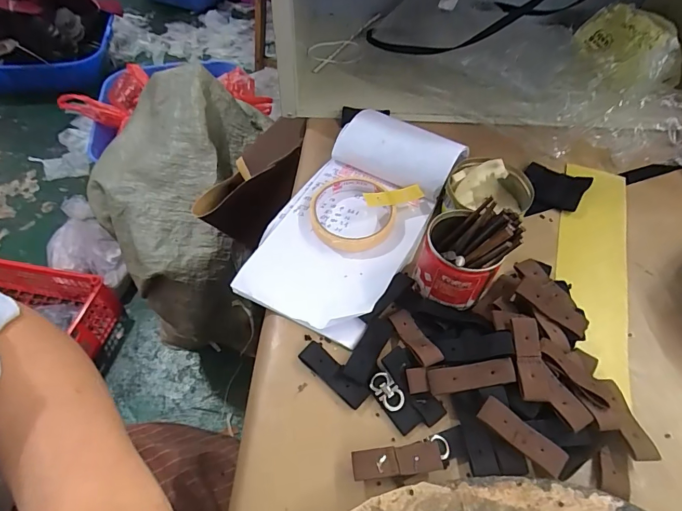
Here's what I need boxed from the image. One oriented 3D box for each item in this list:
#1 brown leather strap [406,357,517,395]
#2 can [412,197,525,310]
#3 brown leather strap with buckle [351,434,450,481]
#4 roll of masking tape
[{"bbox_3d":[0.091,0.093,0.311,0.078,0.008,0.019,-9,49,8],"label":"brown leather strap"},{"bbox_3d":[0.104,0.002,0.348,0.066,0.078,0.068,1,53,-1],"label":"can"},{"bbox_3d":[0.043,0.142,0.285,0.070,0.008,0.021,-8,54,-8],"label":"brown leather strap with buckle"},{"bbox_3d":[0.011,-0.047,0.413,0.084,0.019,0.095,-3,53,-4],"label":"roll of masking tape"}]

